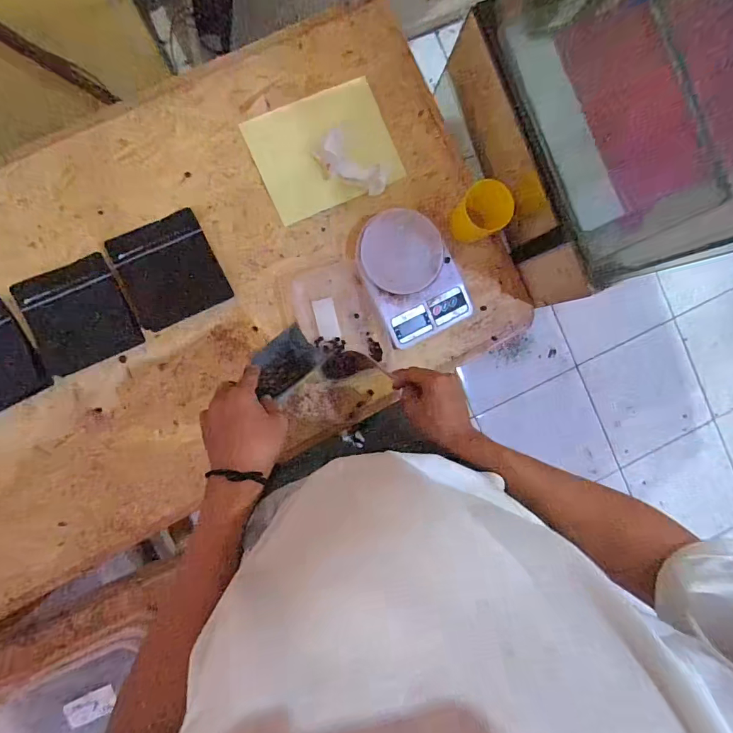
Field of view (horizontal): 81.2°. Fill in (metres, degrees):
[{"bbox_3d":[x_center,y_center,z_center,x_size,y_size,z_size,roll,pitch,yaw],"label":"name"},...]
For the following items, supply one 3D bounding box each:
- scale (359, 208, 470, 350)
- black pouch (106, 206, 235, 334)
[{"bbox_3d":[0.070,-0.140,0.661,0.136,0.051,0.196,-26,94,-4],"label":"scale"},{"bbox_3d":[-0.292,-0.141,0.635,0.135,0.011,0.139,-26,94,-4],"label":"black pouch"}]

